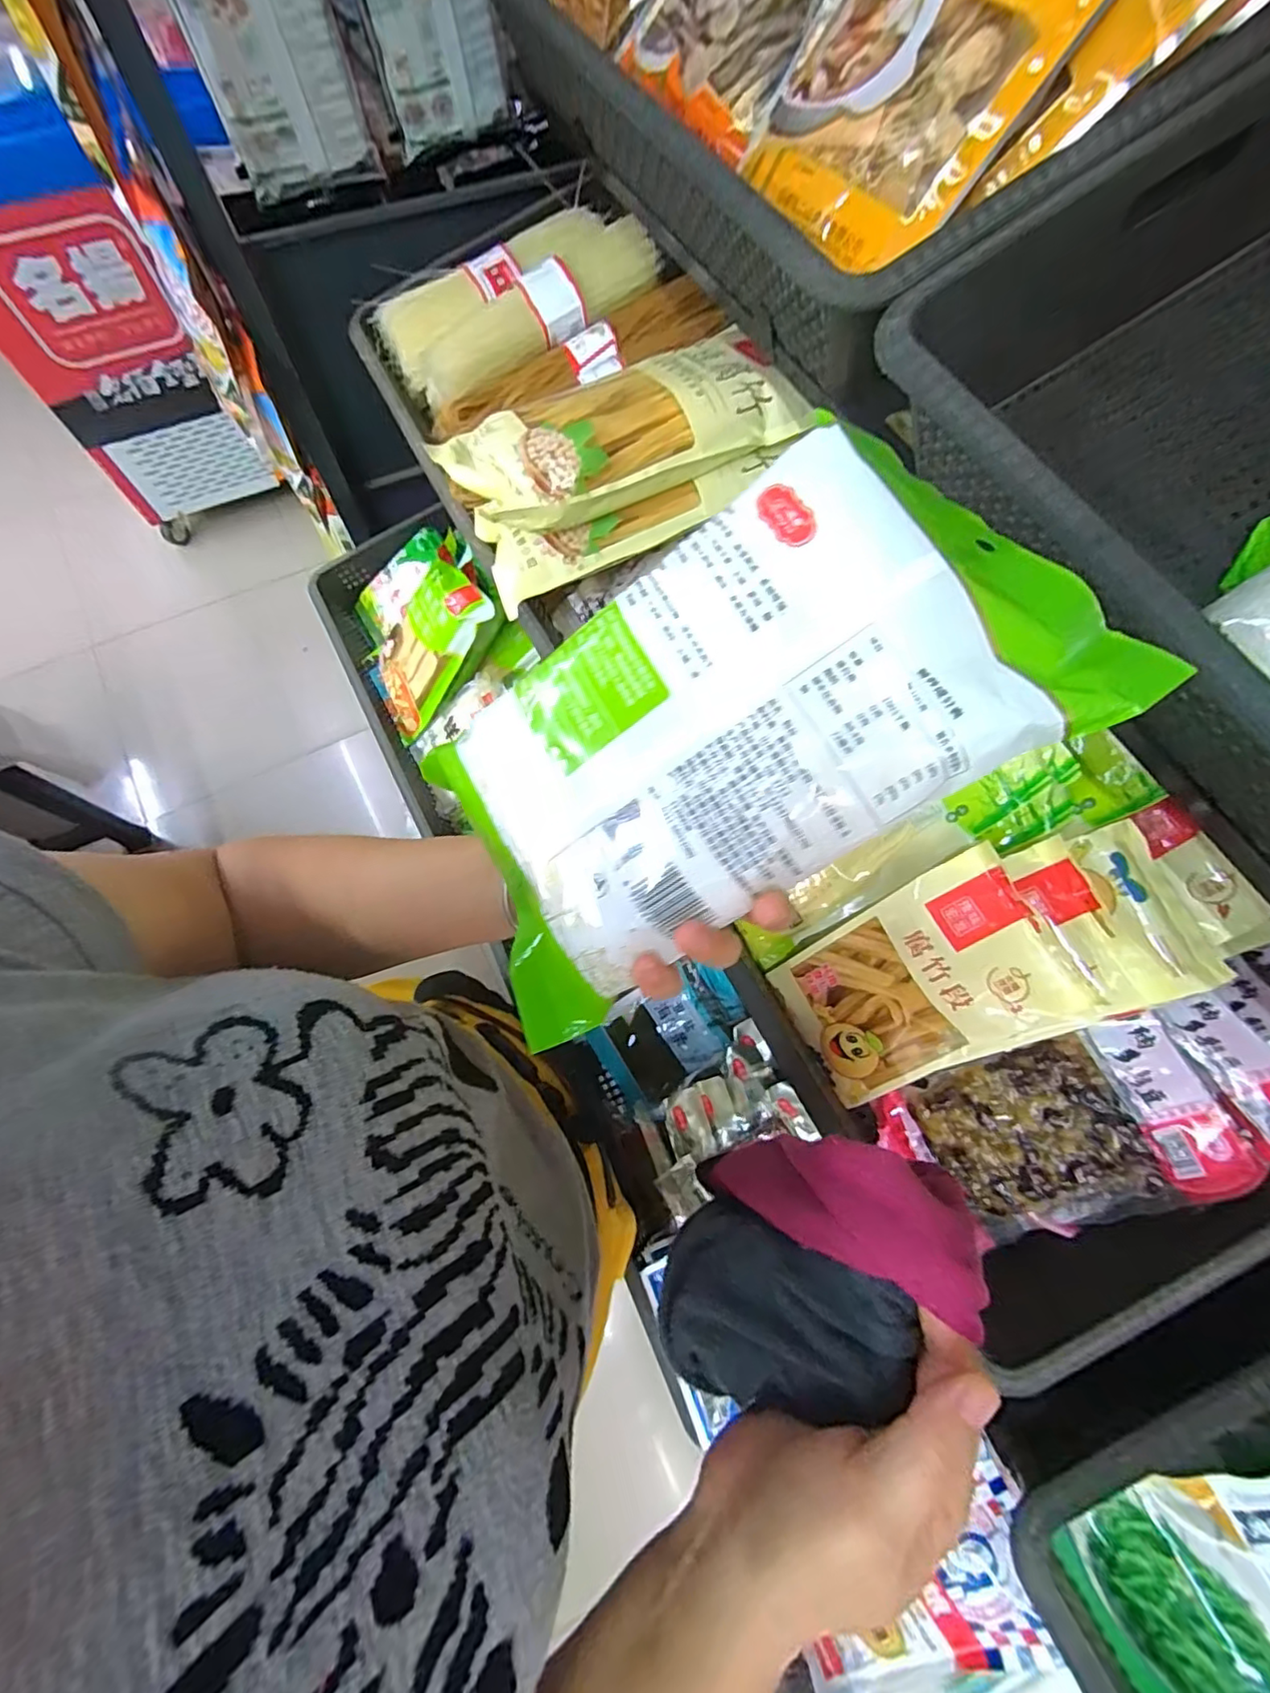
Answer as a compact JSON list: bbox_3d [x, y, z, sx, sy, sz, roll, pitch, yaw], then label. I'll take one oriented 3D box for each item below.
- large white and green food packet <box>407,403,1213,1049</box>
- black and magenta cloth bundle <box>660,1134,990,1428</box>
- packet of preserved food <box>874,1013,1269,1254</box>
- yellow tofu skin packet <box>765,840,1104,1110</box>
[{"bbox_3d":[0.028,-0.040,0.224,0.244,0.029,0.133,-32,81,18],"label":"large white and green food packet"},{"bbox_3d":[0.070,0.181,0.259,0.126,0.105,0.077,-24,72,-10],"label":"black and magenta cloth bundle"},{"bbox_3d":[0.299,0.212,0.431,0.204,0.023,0.118,-31,65,21],"label":"packet of preserved food"},{"bbox_3d":[0.198,0.105,0.426,0.032,0.186,0.124,-5,59,-52],"label":"yellow tofu skin packet"}]

